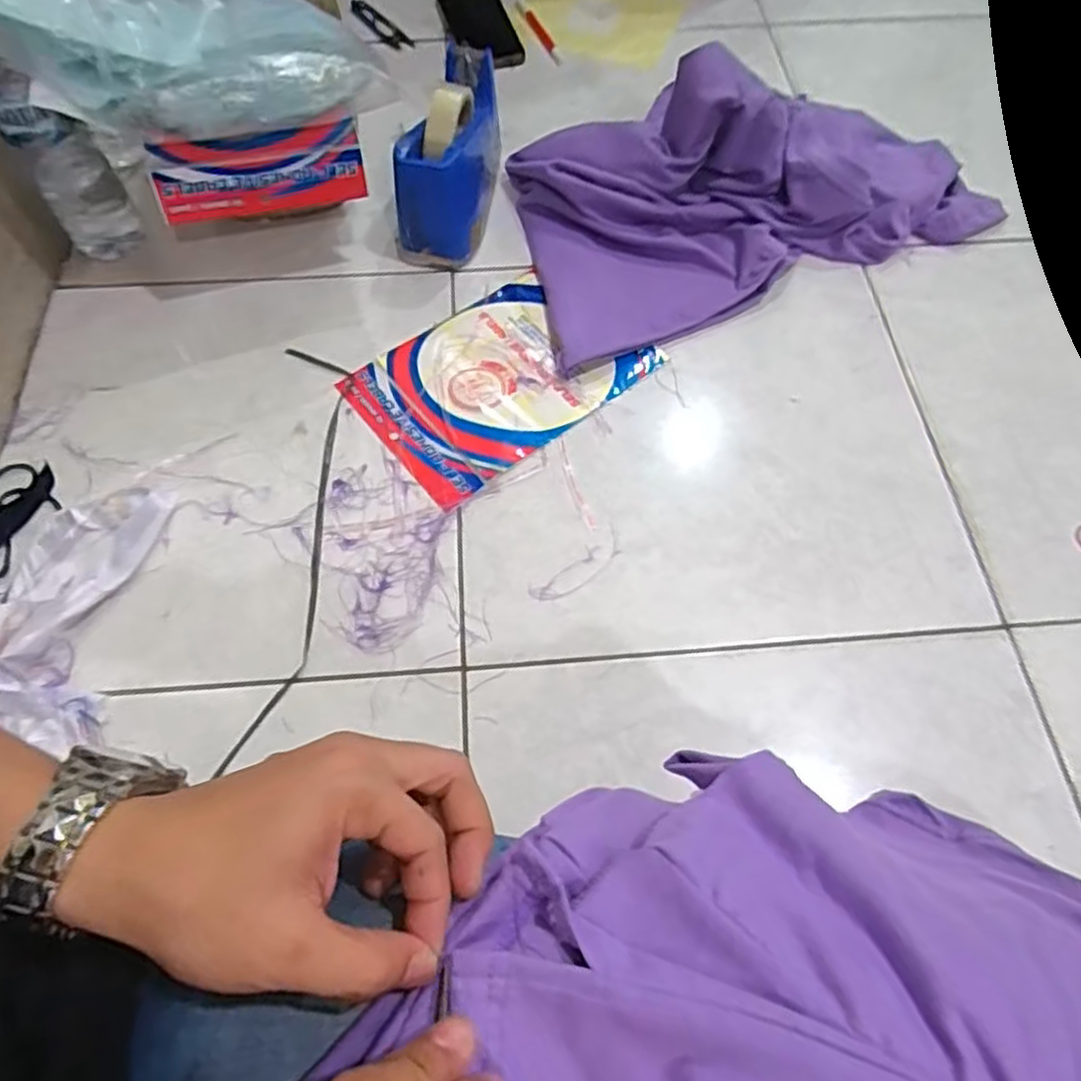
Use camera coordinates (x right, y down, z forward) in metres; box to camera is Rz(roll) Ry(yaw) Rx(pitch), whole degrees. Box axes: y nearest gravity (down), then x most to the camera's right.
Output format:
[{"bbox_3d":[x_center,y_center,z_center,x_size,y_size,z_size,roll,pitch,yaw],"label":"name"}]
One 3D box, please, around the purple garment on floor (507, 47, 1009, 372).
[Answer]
[{"bbox_3d":[0.211,-0.341,0.671,0.446,0.118,0.264,-11,64,-4],"label":"purple garment on floor"}]

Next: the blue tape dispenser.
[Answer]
[{"bbox_3d":[-0.085,-0.373,0.696,0.071,0.106,0.185,11,64,6],"label":"blue tape dispenser"}]

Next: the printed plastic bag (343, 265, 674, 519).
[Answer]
[{"bbox_3d":[-0.037,-0.145,0.641,0.233,0.011,0.165,-36,69,-15],"label":"printed plastic bag"}]

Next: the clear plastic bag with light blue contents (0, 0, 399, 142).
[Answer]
[{"bbox_3d":[-0.291,-0.443,0.554,0.284,0.157,0.200,-15,63,-8],"label":"clear plastic bag with light blue contents"}]

